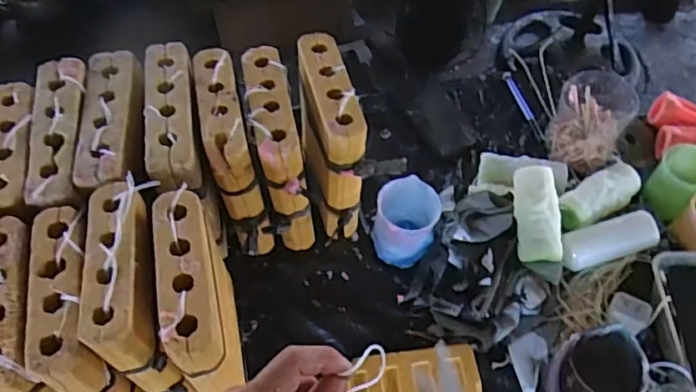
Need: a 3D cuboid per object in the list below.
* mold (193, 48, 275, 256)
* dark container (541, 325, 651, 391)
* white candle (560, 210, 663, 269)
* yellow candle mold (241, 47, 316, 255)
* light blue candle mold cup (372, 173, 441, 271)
[{"bbox_3d":[-0.137,-0.043,0.688,0.051,0.194,0.175,-13,57,-9],"label":"mold"},{"bbox_3d":[0.251,0.185,0.589,0.078,0.088,0.091,35,62,21],"label":"dark container"},{"bbox_3d":[0.315,0.057,0.704,0.119,0.046,0.048,-15,57,-10],"label":"white candle"},{"bbox_3d":[-0.084,-0.046,0.703,0.058,0.202,0.175,-12,57,-9],"label":"yellow candle mold"},{"bbox_3d":[0.072,0.036,0.716,0.073,0.097,0.086,10,56,6],"label":"light blue candle mold cup"}]

